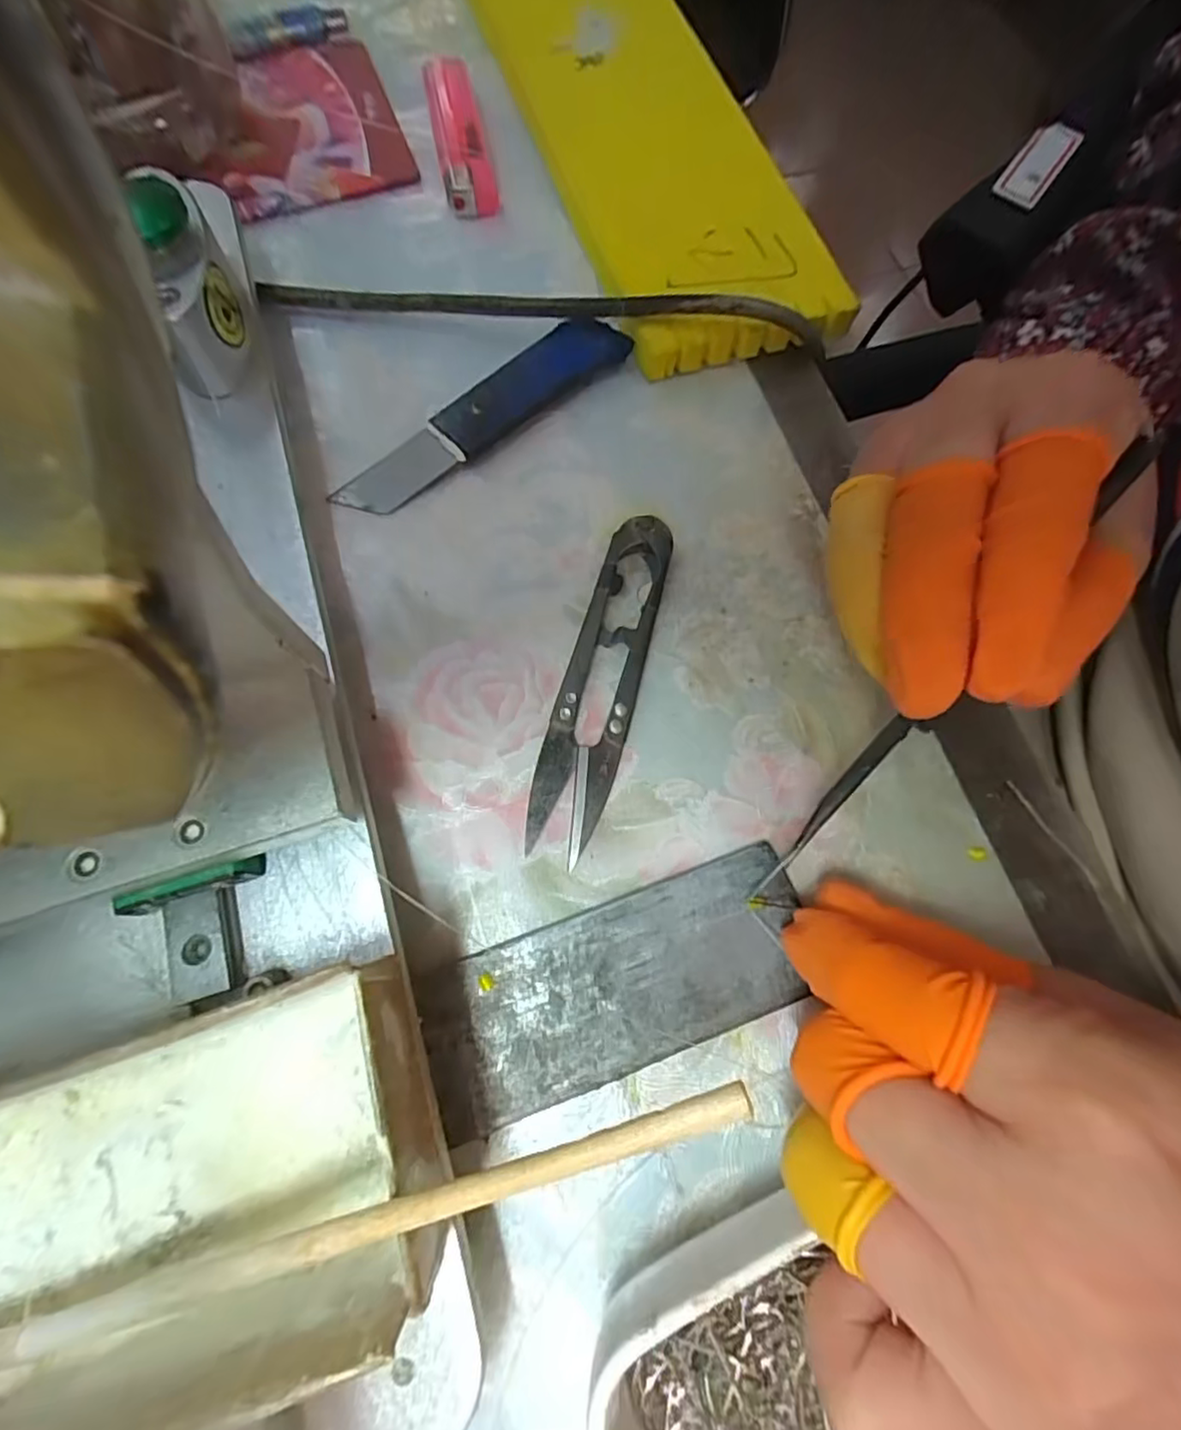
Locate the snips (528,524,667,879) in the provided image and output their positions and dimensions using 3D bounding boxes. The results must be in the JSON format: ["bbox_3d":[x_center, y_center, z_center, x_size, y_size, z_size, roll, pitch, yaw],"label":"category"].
[{"bbox_3d":[0.003,-0.011,0.171,0.020,0.012,0.099,16,72,3],"label":"snips"}]

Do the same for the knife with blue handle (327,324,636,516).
[{"bbox_3d":[-0.035,-0.101,0.200,0.108,0.008,0.022,-39,78,-13],"label":"knife with blue handle"}]

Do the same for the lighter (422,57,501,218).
[{"bbox_3d":[-0.053,-0.234,0.241,0.019,0.015,0.080,-12,73,-6],"label":"lighter"}]

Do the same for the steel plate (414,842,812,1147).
[{"bbox_3d":[0.007,0.066,0.150,0.095,0.006,0.038,-18,74,-8],"label":"steel plate"}]

